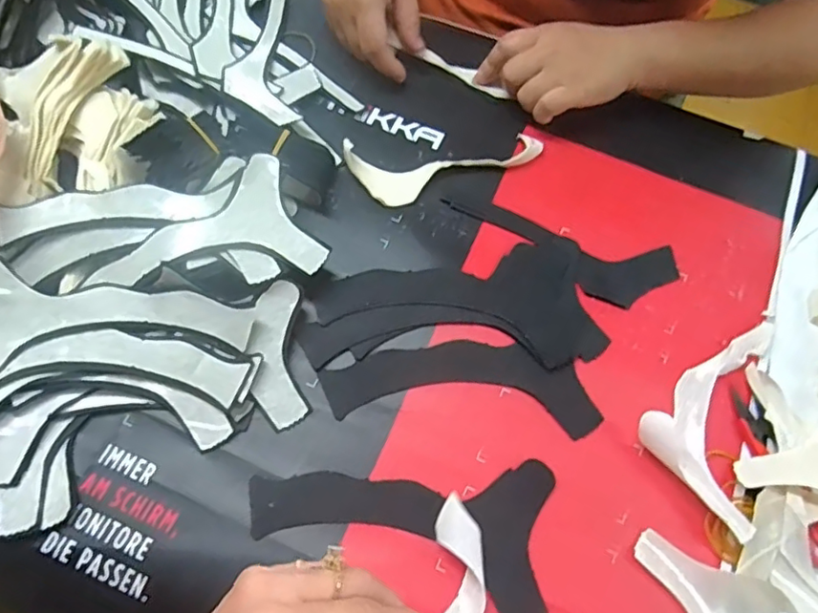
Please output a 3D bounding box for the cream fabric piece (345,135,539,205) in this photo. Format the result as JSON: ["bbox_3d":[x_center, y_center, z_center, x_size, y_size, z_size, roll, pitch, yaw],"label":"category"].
[{"bbox_3d":[0.031,-0.111,0.467,0.158,0.022,0.051,-7,67,-6],"label":"cream fabric piece"}]

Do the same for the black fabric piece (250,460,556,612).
[{"bbox_3d":[-0.001,0.146,0.359,0.185,0.009,0.090,-2,66,-4],"label":"black fabric piece"}]

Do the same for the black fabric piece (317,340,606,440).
[{"bbox_3d":[0.037,0.052,0.406,0.184,0.007,0.058,5,66,-1],"label":"black fabric piece"}]

